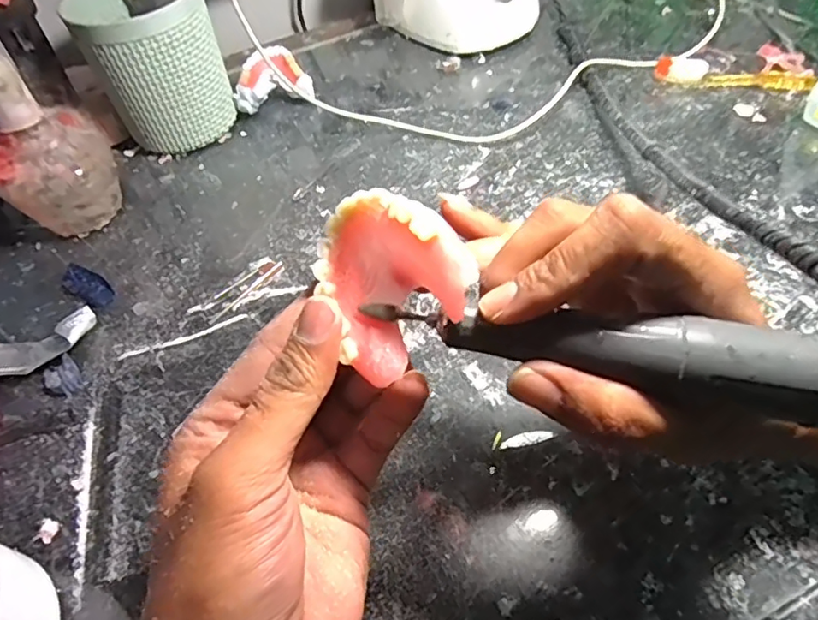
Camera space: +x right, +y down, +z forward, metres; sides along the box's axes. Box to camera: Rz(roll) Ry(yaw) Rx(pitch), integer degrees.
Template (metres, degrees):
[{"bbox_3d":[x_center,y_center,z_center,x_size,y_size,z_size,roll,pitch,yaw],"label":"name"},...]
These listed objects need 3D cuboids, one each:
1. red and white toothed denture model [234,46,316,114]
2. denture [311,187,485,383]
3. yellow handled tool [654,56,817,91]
[{"bbox_3d":[-0.114,-0.191,0.483,0.064,0.036,0.051,-11,51,-3],"label":"red and white toothed denture model"},{"bbox_3d":[-0.005,-0.012,0.192,0.022,0.052,0.058,-2,49,-52],"label":"denture"},{"bbox_3d":[0.289,-0.175,0.437,0.187,0.016,0.018,14,54,17],"label":"yellow handled tool"}]

